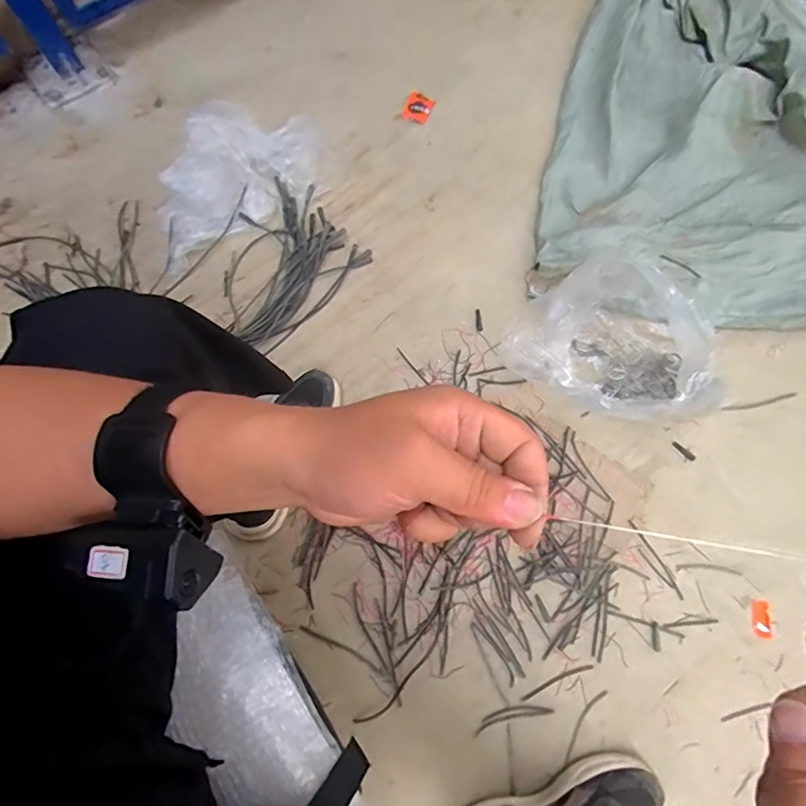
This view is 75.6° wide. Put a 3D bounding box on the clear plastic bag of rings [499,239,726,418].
[{"bbox_3d":[0.348,-0.093,0.752,0.328,0.178,0.269,-33,76,-7],"label":"clear plastic bag of rings"}]

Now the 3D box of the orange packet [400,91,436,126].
[{"bbox_3d":[0.029,-0.567,0.997,0.050,0.005,0.067,22,76,8],"label":"orange packet"}]

